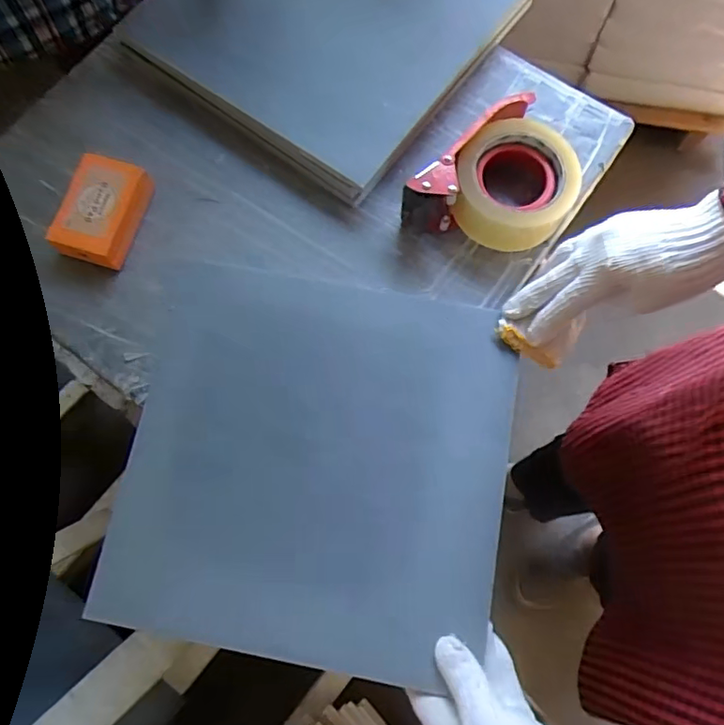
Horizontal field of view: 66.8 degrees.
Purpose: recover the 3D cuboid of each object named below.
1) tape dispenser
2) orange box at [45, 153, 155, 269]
[{"bbox_3d":[0.122,-0.155,0.495,0.147,0.057,0.105,-42,80,-11],"label":"tape dispenser"},{"bbox_3d":[-0.242,-0.140,0.510,0.070,0.026,0.094,16,76,3],"label":"orange box"}]

